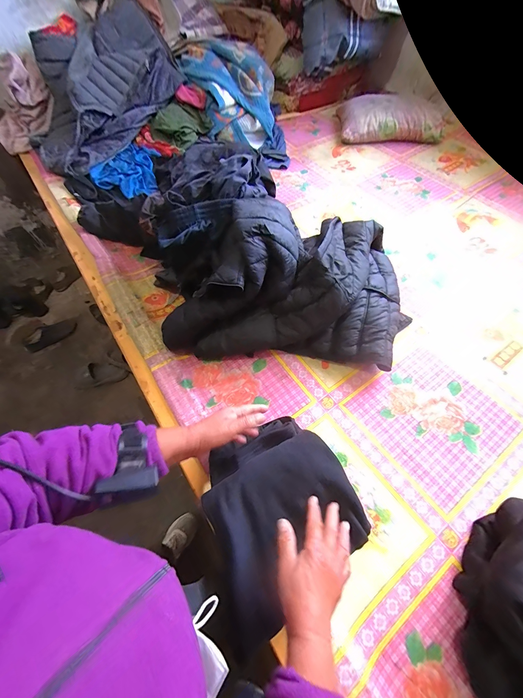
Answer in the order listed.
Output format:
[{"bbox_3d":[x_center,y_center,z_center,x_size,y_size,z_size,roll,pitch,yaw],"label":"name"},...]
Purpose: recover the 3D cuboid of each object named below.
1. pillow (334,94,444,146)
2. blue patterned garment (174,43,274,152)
[{"bbox_3d":[0.610,-1.072,1.298,0.465,0.118,0.249,5,58,3],"label":"pillow"},{"bbox_3d":[-0.134,-1.112,1.225,0.374,0.260,0.450,-13,60,-6],"label":"blue patterned garment"}]

